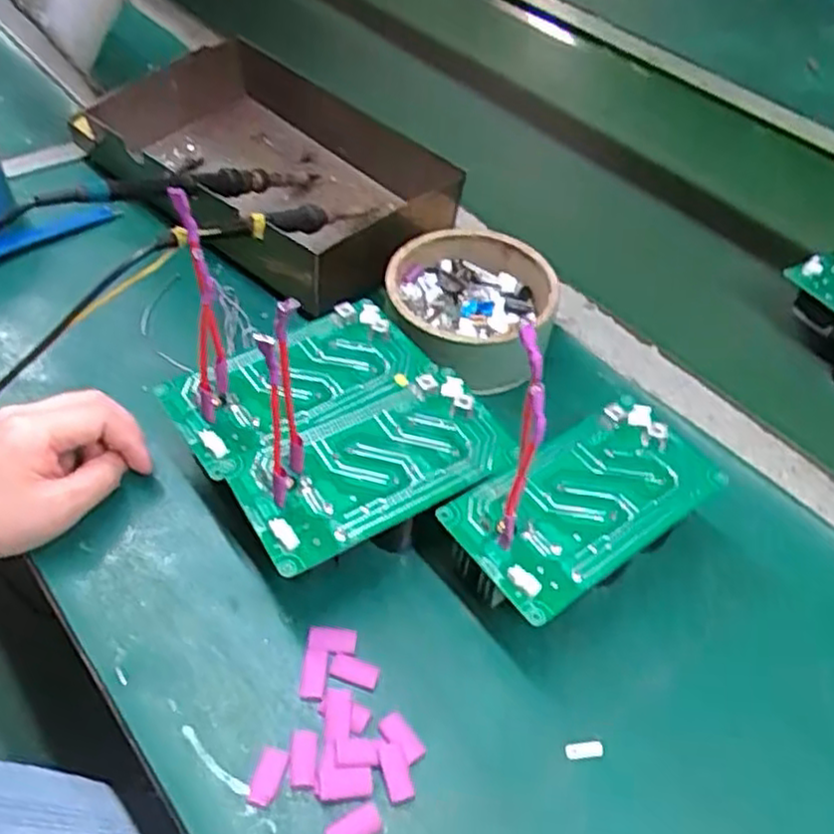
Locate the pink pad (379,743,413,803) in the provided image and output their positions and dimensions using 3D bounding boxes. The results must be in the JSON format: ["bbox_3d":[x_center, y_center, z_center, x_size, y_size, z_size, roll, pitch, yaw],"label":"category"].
[{"bbox_3d":[-0.010,0.171,0.354,0.012,0.005,0.025,-13,54,-15],"label":"pink pad"}]

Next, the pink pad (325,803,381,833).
[{"bbox_3d":[-0.029,0.188,0.336,0.025,0.004,0.012,-21,56,-20],"label":"pink pad"}]

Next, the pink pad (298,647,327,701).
[{"bbox_3d":[-0.054,0.134,0.385,0.012,0.004,0.026,4,51,-2],"label":"pink pad"}]

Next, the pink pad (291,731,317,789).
[{"bbox_3d":[-0.055,0.164,0.354,0.012,0.004,0.026,1,52,-4],"label":"pink pad"}]

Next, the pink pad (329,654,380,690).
[{"bbox_3d":[-0.033,0.133,0.385,0.025,0.004,0.012,19,53,10],"label":"pink pad"}]

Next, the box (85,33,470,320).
[{"bbox_3d":[-0.151,-0.229,0.635,0.333,0.074,0.188,37,55,23],"label":"box"}]

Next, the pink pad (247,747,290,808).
[{"bbox_3d":[-0.071,0.170,0.348,0.013,0.004,0.026,14,52,6],"label":"pink pad"}]

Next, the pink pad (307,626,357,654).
[{"bbox_3d":[-0.046,0.120,0.397,0.026,0.004,0.013,6,51,0],"label":"pink pad"}]

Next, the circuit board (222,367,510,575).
[{"bbox_3d":[-0.026,0.021,0.411,0.150,0.018,0.086,-25,58,-23],"label":"circuit board"}]

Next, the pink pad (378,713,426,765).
[{"bbox_3d":[-0.007,0.159,0.364,0.013,0.004,0.025,-30,60,-26],"label":"pink pad"}]

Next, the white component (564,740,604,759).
[{"bbox_3d":[0.084,0.167,0.369,0.020,0.004,0.008,-3,52,-8],"label":"white component"}]

